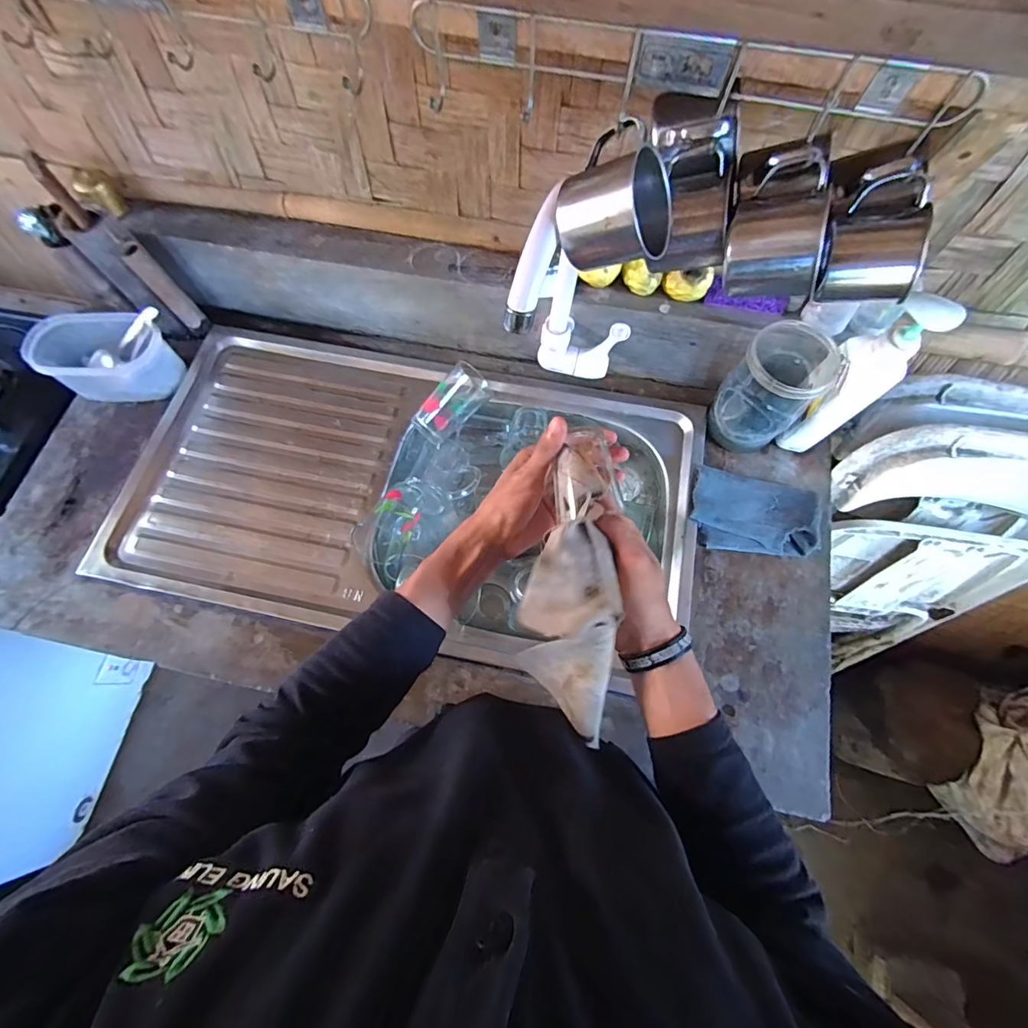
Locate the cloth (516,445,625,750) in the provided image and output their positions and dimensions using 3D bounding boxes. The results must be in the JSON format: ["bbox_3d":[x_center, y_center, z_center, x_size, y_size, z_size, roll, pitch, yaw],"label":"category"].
[{"bbox_3d":[0.043,0.064,0.379,0.071,0.063,0.229,0,88,1],"label":"cloth"}]

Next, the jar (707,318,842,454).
[{"bbox_3d":[0.323,-0.157,0.610,0.097,0.149,0.116,42,75,15],"label":"jar"}]

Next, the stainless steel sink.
[{"bbox_3d":[-0.142,-0.019,0.698,0.746,0.123,0.406,11,71,5],"label":"stainless steel sink"}]

